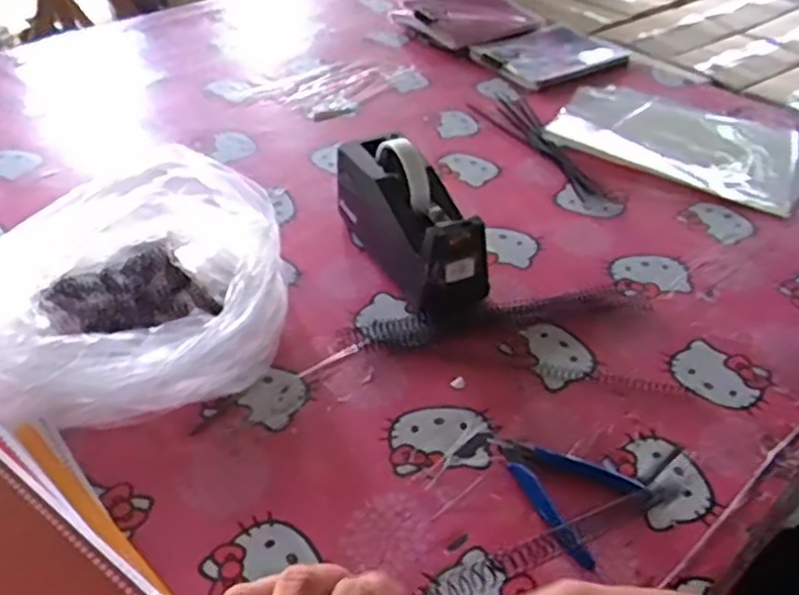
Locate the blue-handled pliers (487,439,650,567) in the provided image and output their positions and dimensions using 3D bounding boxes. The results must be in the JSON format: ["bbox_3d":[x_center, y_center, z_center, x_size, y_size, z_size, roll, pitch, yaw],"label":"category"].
[{"bbox_3d":[0.120,0.142,0.587,0.115,0.013,0.087,32,48,30],"label":"blue-handled pliers"}]

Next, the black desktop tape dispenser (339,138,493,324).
[{"bbox_3d":[0.011,-0.082,0.771,0.077,0.116,0.210,-17,44,-22],"label":"black desktop tape dispenser"}]

